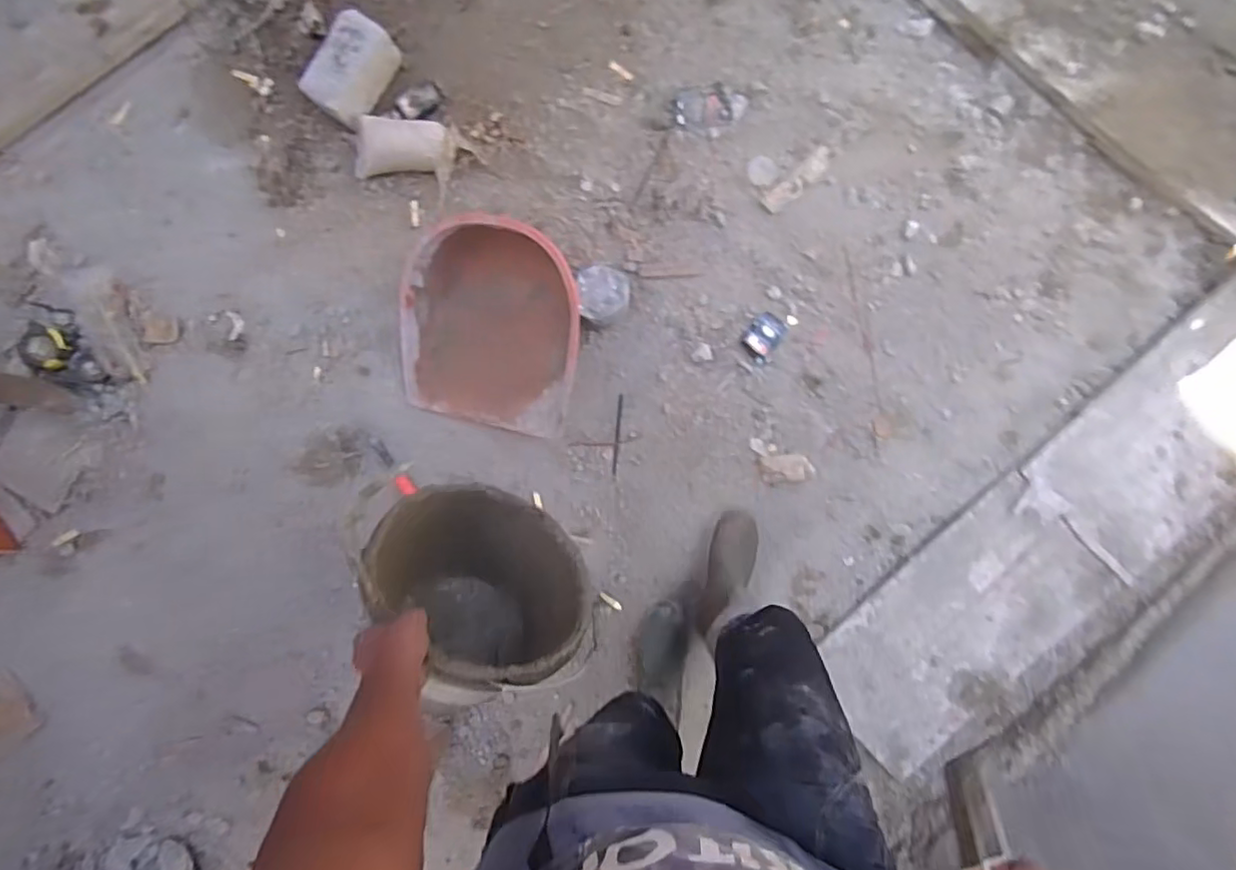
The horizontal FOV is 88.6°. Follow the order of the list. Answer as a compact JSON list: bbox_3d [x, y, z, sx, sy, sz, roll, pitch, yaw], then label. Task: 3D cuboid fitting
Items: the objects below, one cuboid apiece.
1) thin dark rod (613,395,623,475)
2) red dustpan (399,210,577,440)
[{"bbox_3d":[0.000,0.000,1.358,0.011,0.011,0.169,4,86,2],"label":"thin dark rod"},{"bbox_3d":[-0.261,-0.226,1.273,0.392,0.199,0.384,14,87,2],"label":"red dustpan"}]

